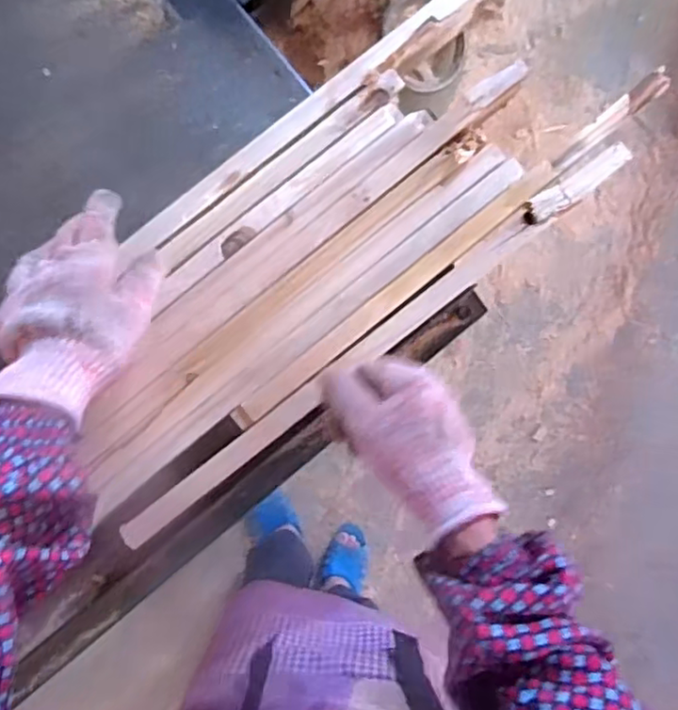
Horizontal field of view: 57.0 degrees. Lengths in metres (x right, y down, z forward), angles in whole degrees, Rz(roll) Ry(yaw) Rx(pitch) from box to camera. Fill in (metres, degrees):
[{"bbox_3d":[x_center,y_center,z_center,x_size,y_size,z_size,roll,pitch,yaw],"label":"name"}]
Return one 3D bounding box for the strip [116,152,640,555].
[{"bbox_3d":[0.037,-0.013,0.499,0.488,0.028,0.024,-38,88,-6],"label":"strip"}]

